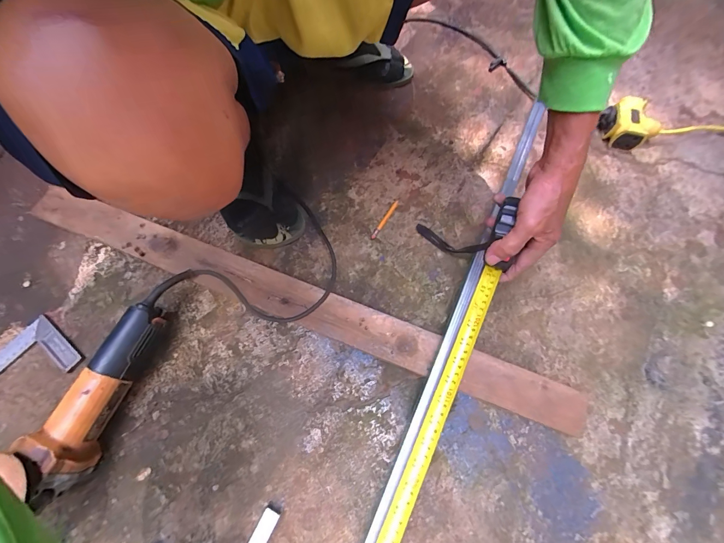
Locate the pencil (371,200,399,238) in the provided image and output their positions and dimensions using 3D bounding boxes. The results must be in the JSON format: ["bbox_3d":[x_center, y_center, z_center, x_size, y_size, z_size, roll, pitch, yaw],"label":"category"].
[{"bbox_3d":[0.039,-0.089,0.520,0.009,0.004,0.083,30,72,11],"label":"pencil"}]

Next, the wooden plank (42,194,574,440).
[{"bbox_3d":[-0.110,0.035,0.463,0.846,0.029,0.072,20,71,7],"label":"wooden plank"}]

